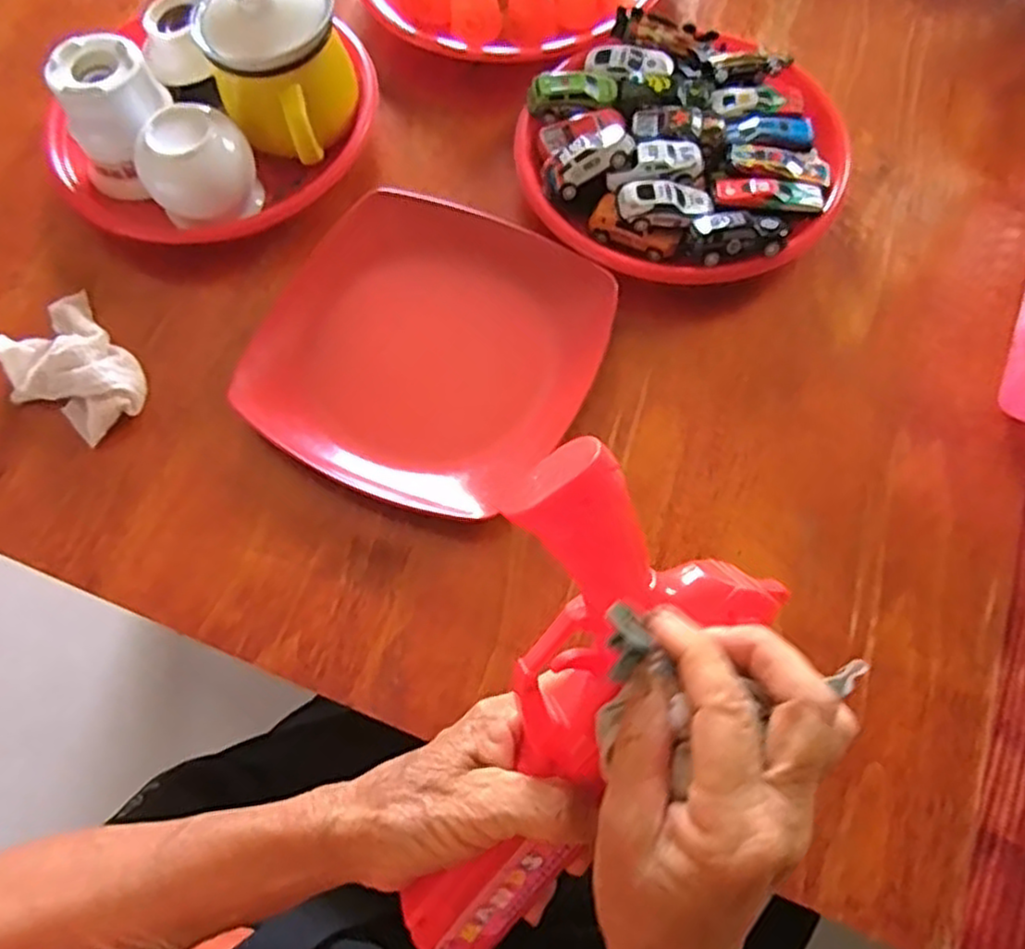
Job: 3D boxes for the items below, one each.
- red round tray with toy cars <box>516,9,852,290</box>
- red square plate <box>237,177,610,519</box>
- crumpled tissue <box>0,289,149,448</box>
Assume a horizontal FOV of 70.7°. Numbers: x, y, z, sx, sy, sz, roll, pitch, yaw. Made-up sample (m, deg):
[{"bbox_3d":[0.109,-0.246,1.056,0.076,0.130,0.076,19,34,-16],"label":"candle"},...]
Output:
[{"bbox_3d":[0.116,-0.225,0.504,0.211,0.047,0.204,-1,68,2],"label":"red round tray with toy cars"},{"bbox_3d":[-0.055,-0.080,0.464,0.201,0.030,0.202,28,71,13],"label":"red square plate"},{"bbox_3d":[-0.286,-0.069,0.463,0.068,0.034,0.100,-41,72,-14],"label":"crumpled tissue"}]

